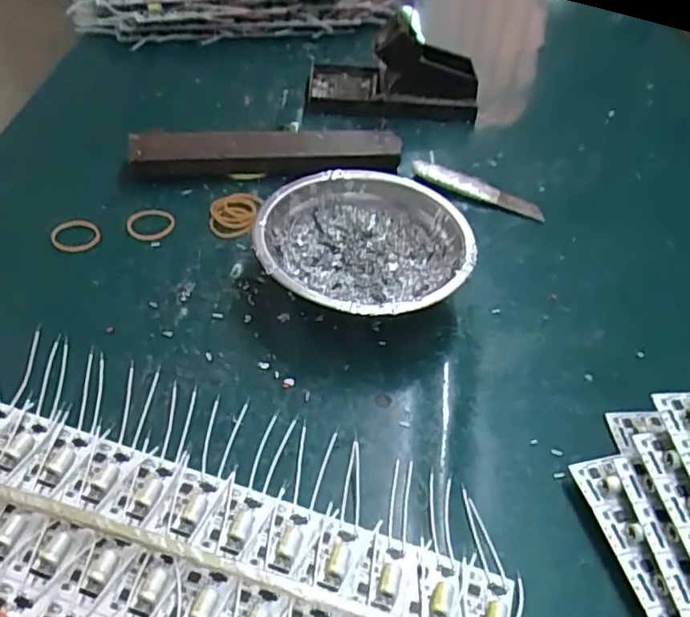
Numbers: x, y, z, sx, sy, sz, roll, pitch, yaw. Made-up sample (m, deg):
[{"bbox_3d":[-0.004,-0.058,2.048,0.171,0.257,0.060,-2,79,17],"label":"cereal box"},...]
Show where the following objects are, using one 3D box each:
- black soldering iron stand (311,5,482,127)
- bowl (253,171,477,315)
[{"bbox_3d":[0.041,-0.202,0.509,0.140,0.086,0.072,2,46,-4],"label":"black soldering iron stand"},{"bbox_3d":[0.011,-0.030,0.374,0.118,0.046,0.116,3,46,-3],"label":"bowl"}]

